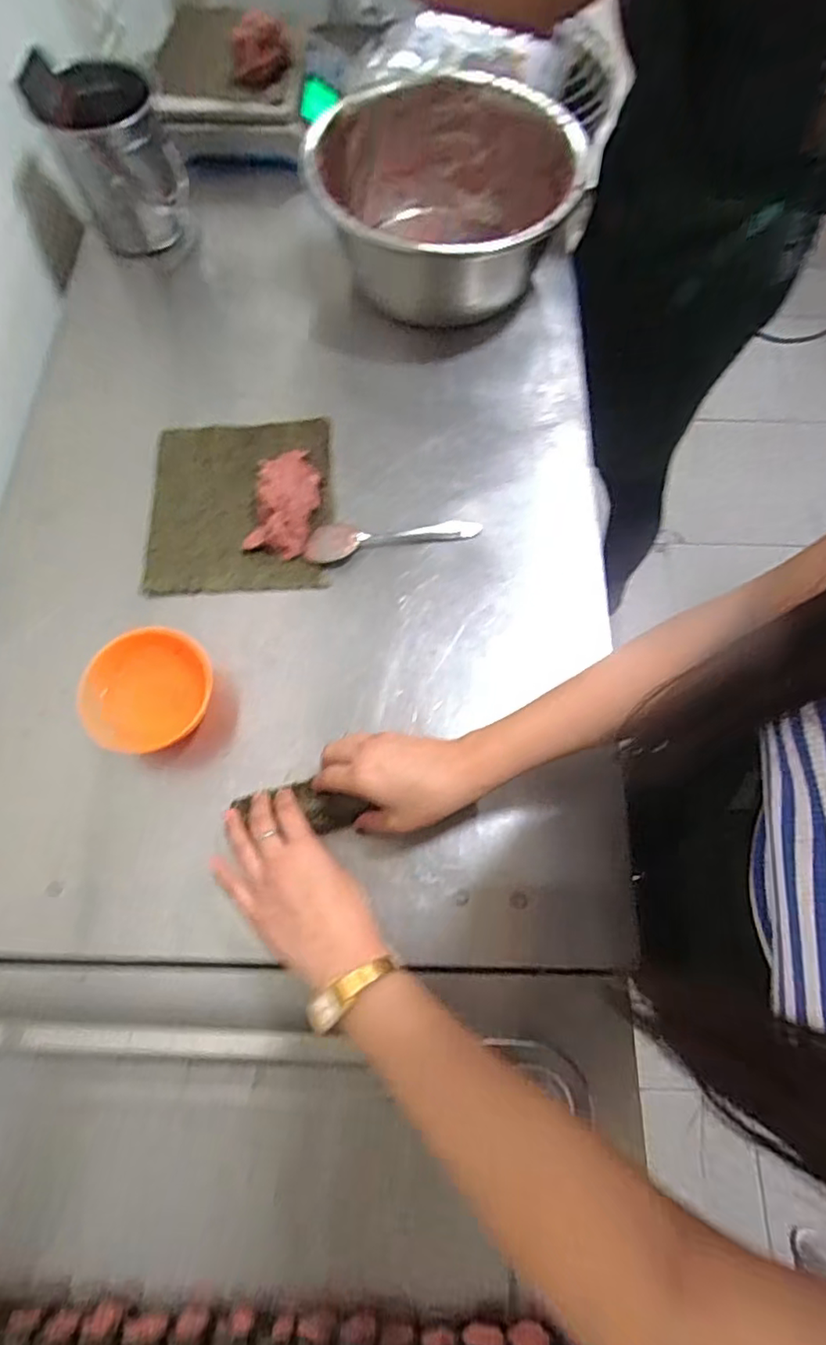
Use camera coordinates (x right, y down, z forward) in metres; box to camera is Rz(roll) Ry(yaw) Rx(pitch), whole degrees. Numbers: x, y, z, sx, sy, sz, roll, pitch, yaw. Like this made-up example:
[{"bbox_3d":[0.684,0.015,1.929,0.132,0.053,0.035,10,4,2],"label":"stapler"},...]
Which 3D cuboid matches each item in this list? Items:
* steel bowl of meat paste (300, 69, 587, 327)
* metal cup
[{"bbox_3d":[0.033,-0.515,0.672,0.276,0.135,0.278,0,70,1],"label":"steel bowl of meat paste"},{"bbox_3d":[-0.348,-0.603,0.699,0.139,0.158,0.146,-23,71,-8],"label":"metal cup"}]

